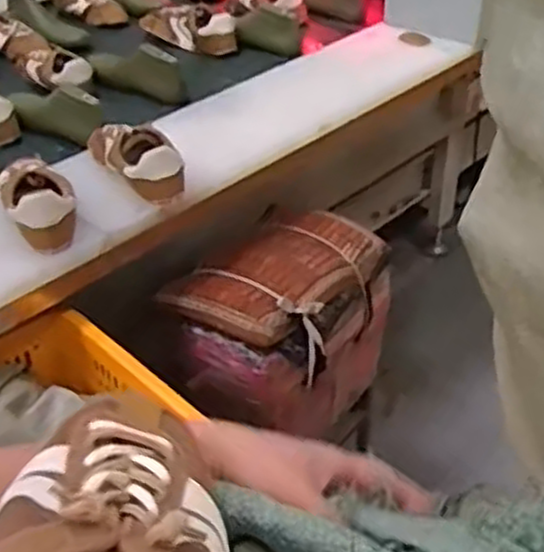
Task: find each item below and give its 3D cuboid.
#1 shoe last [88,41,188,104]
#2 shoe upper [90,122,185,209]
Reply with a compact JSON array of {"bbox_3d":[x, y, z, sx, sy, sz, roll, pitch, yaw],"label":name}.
[{"bbox_3d":[-0.258,-0.398,1.548,0.191,0.085,0.084,12,36,-8],"label":"shoe last"},{"bbox_3d":[-0.202,-0.177,1.184,0.080,0.080,0.163,-24,42,-28],"label":"shoe upper"}]

